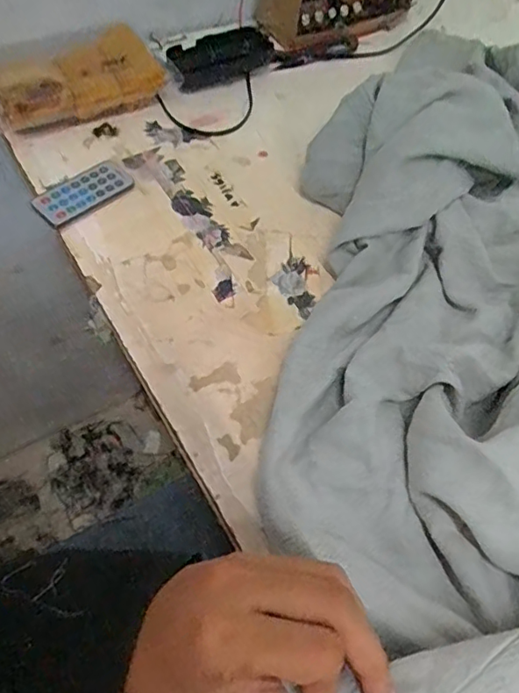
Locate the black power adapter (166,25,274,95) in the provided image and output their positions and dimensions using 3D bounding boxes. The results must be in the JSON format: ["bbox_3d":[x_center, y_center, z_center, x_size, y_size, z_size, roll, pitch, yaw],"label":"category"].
[{"bbox_3d":[-0.040,-0.305,0.582,0.120,0.028,0.053,-31,66,-21],"label":"black power adapter"}]

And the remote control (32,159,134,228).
[{"bbox_3d":[-0.150,-0.133,0.469,0.085,0.009,0.038,-36,68,-23],"label":"remote control"}]

